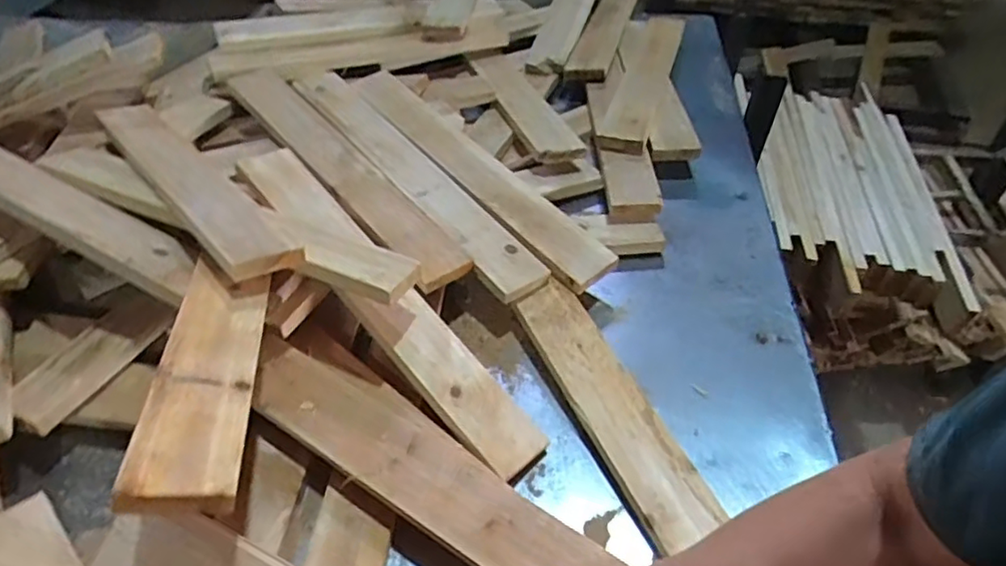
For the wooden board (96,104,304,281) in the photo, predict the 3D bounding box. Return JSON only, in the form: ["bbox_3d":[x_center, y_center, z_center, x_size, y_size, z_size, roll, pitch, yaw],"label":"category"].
[{"bbox_3d":[-0.371,-0.128,0.730,0.081,0.021,0.490,-21,41,-38],"label":"wooden board"}]

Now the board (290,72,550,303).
[{"bbox_3d":[-0.128,-0.157,0.848,0.074,0.014,0.499,-28,58,-29],"label":"board"}]

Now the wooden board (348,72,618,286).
[{"bbox_3d":[-0.051,-0.171,0.877,0.087,0.022,0.506,-30,59,-29],"label":"wooden board"}]

